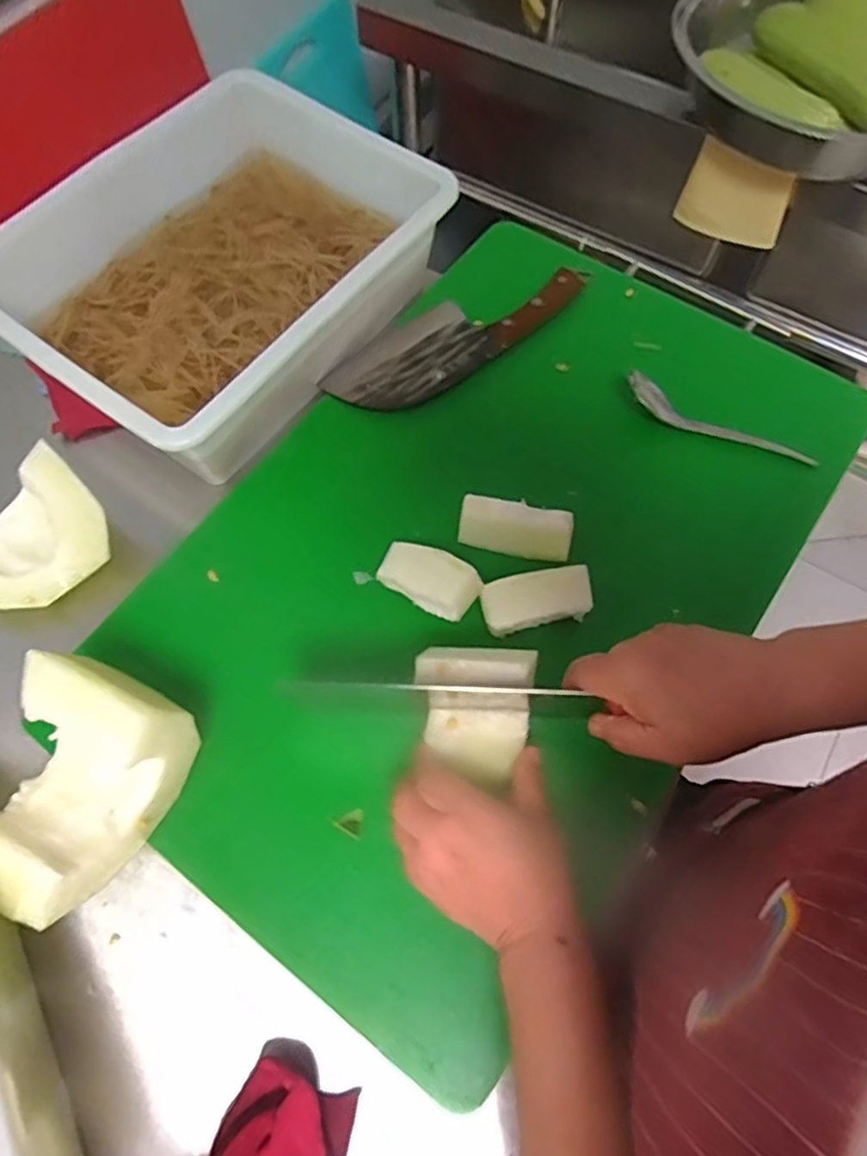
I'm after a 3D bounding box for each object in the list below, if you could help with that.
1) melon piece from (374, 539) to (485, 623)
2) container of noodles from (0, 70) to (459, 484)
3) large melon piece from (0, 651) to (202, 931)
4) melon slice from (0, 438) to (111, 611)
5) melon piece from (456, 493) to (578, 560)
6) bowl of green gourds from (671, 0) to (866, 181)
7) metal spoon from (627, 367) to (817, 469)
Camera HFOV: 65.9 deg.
[{"bbox_3d":[-0.005,-0.001,0.499,0.085,0.021,0.040,26,67,37],"label":"melon piece"},{"bbox_3d":[-0.193,-0.278,0.602,0.288,0.095,0.355,35,71,15],"label":"container of noodles"},{"bbox_3d":[-0.221,0.132,0.413,0.087,0.096,0.144,24,69,11],"label":"large melon piece"},{"bbox_3d":[-0.317,-0.026,0.543,0.086,0.050,0.135,40,87,-15],"label":"melon slice"},{"bbox_3d":[0.065,-0.038,0.529,0.086,0.040,0.030,13,67,7],"label":"melon piece"},{"bbox_3d":[0.431,-0.565,0.734,0.316,0.094,0.321,0,66,1],"label":"bowl of green gourds"},{"bbox_3d":[0.244,-0.133,0.566,0.168,0.024,0.030,20,68,10],"label":"metal spoon"}]

